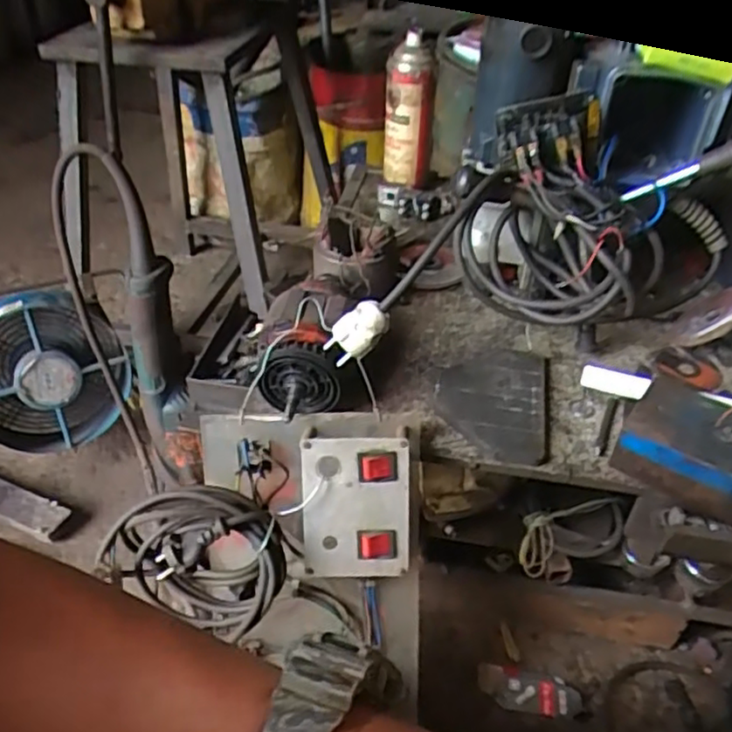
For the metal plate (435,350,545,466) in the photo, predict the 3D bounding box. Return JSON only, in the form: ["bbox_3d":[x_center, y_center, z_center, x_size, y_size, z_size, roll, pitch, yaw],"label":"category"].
[{"bbox_3d":[0.118,0.031,0.632,0.099,0.016,0.146,8,41,8],"label":"metal plate"}]

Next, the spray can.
[{"bbox_3d":[0.059,-0.359,0.943,0.071,0.182,0.082,6,41,6],"label":"spray can"}]

